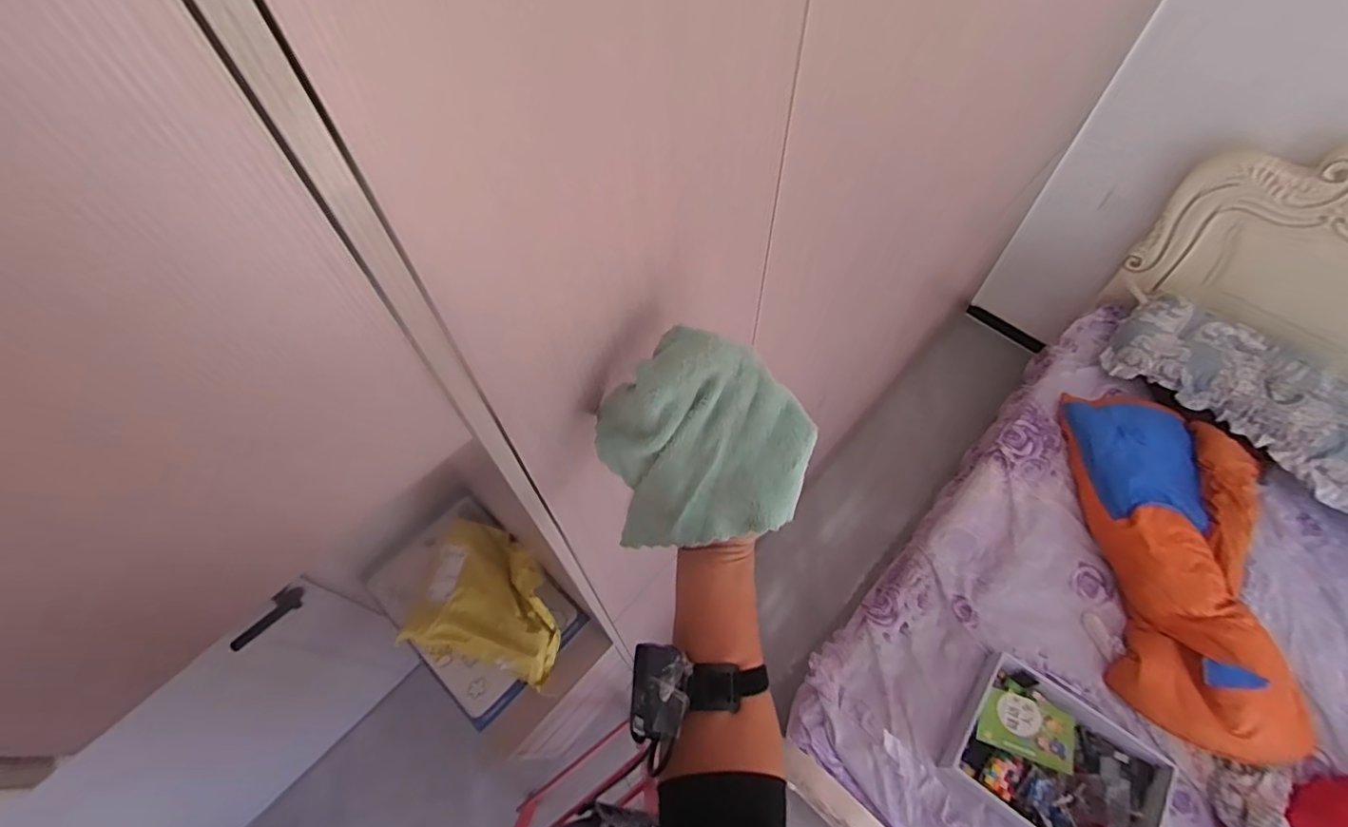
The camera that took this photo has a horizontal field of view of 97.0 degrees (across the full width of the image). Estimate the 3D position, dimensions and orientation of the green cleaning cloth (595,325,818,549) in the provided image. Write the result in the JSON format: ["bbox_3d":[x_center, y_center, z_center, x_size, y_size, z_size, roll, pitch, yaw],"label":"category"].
[{"bbox_3d":[0.026,0.021,0.548,0.189,0.049,0.185,-13,98,2],"label":"green cleaning cloth"}]

